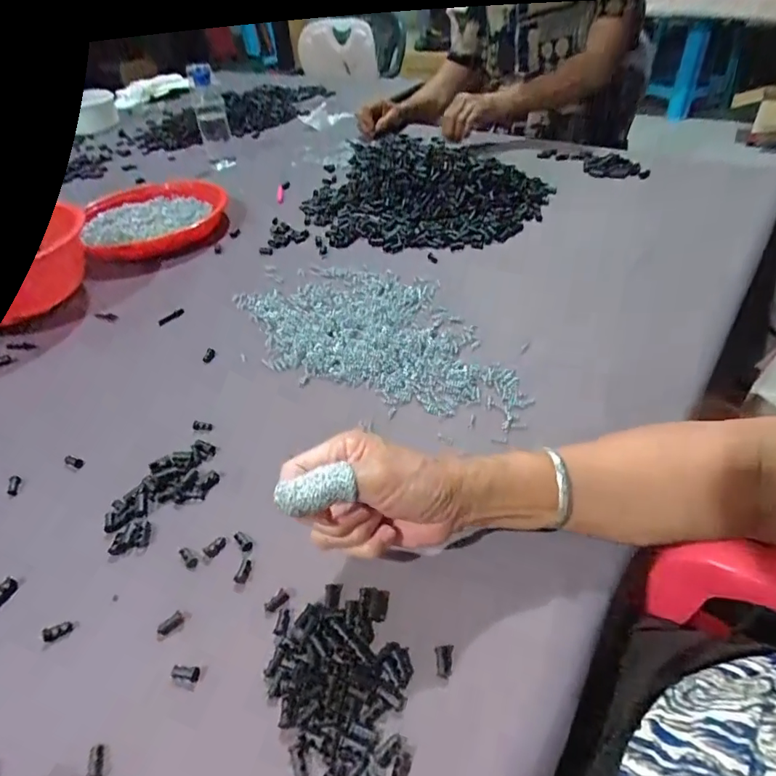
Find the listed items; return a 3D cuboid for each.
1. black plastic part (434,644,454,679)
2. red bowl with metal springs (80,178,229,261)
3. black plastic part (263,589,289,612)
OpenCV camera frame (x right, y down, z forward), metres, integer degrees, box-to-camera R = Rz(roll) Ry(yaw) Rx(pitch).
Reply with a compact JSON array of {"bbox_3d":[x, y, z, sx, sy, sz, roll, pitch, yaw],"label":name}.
[{"bbox_3d":[0.034,0.165,0.302,0.011,0.006,0.018,3,43,9],"label":"black plastic part"},{"bbox_3d":[-0.370,-0.275,0.795,0.217,0.048,0.207,-3,42,3],"label":"red bowl with metal springs"},{"bbox_3d":[-0.076,0.143,0.337,0.017,0.004,0.009,-31,47,-24],"label":"black plastic part"}]

